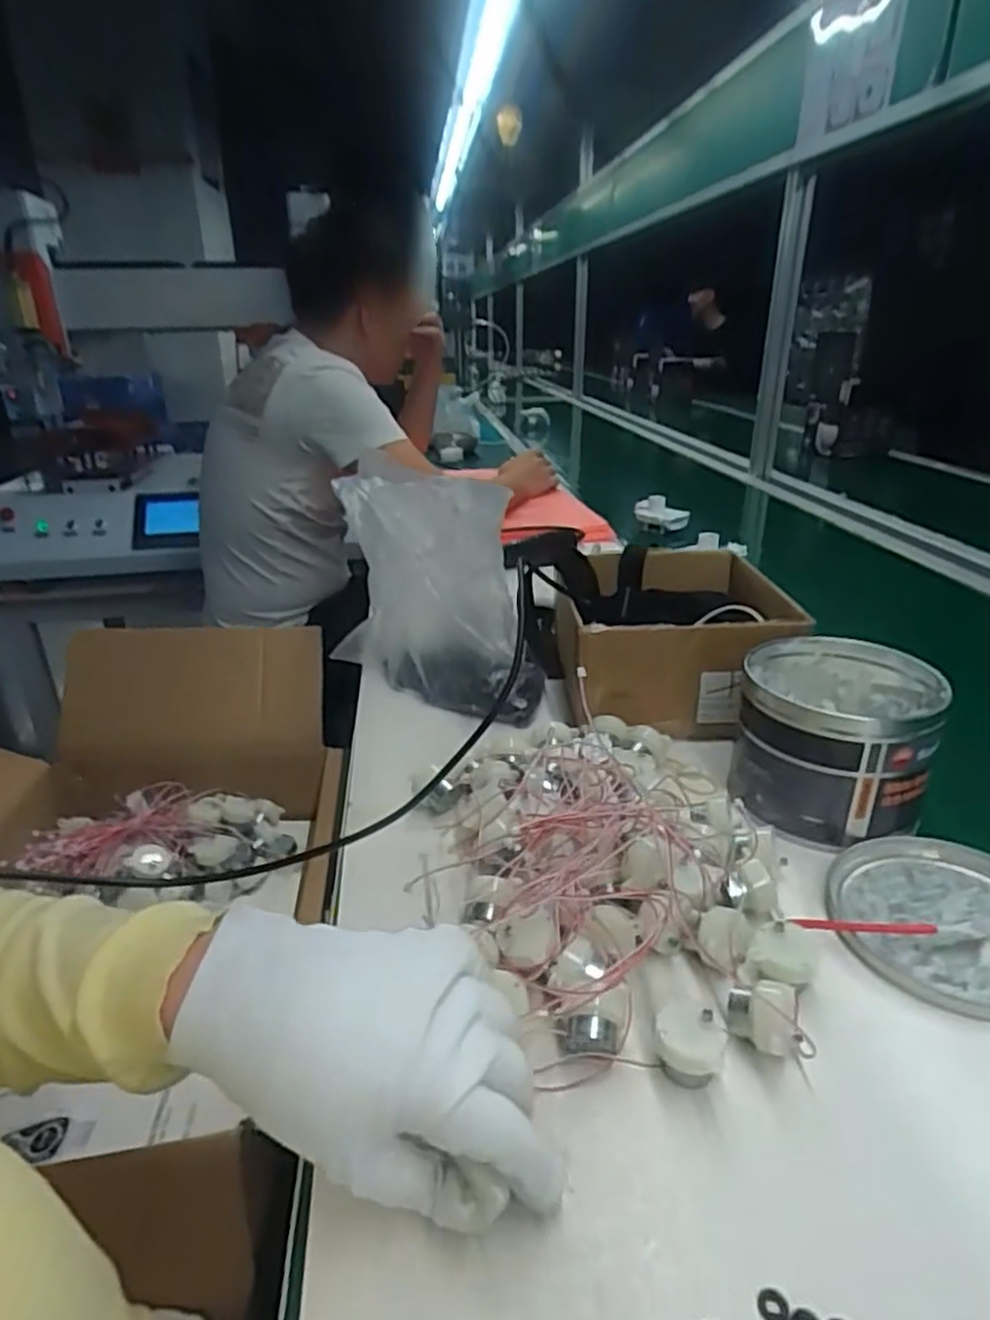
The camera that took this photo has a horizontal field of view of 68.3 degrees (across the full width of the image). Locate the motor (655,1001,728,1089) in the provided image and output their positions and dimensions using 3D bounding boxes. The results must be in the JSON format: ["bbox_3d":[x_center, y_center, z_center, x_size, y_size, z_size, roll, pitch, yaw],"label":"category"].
[{"bbox_3d":[0.091,0.181,0.340,0.031,0.030,0.027,10,26,23],"label":"motor"}]

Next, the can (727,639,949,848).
[{"bbox_3d":[0.239,0.056,0.519,0.119,0.099,0.126,-1,24,0],"label":"can"}]

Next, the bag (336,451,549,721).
[{"bbox_3d":[-0.066,-0.075,0.702,0.214,0.262,0.057,-2,1,24],"label":"bag"}]

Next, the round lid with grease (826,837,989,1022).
[{"bbox_3d":[0.266,0.150,0.423,0.128,0.013,0.132,-1,24,0],"label":"round lid with grease"}]

